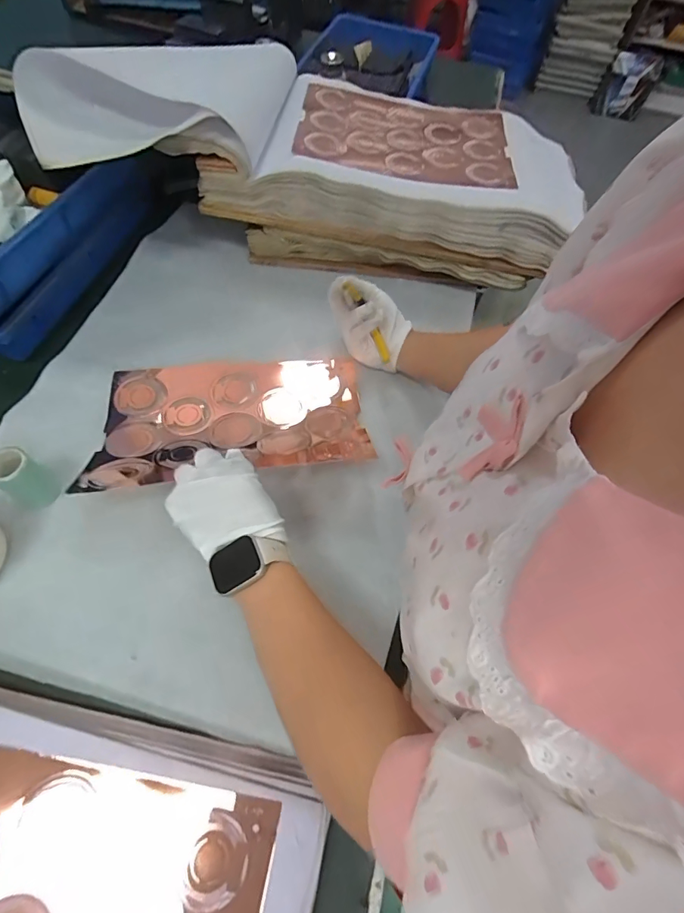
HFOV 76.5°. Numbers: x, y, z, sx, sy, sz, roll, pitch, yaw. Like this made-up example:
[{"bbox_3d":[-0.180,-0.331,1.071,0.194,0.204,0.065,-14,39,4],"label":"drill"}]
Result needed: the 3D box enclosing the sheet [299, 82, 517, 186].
[{"bbox_3d":[0.092,-0.460,0.620,0.299,0.014,0.207,4,63,-7],"label":"sheet"}]

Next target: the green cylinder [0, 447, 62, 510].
[{"bbox_3d":[-0.319,0.021,0.433,0.044,0.059,0.043,35,64,14],"label":"green cylinder"}]

